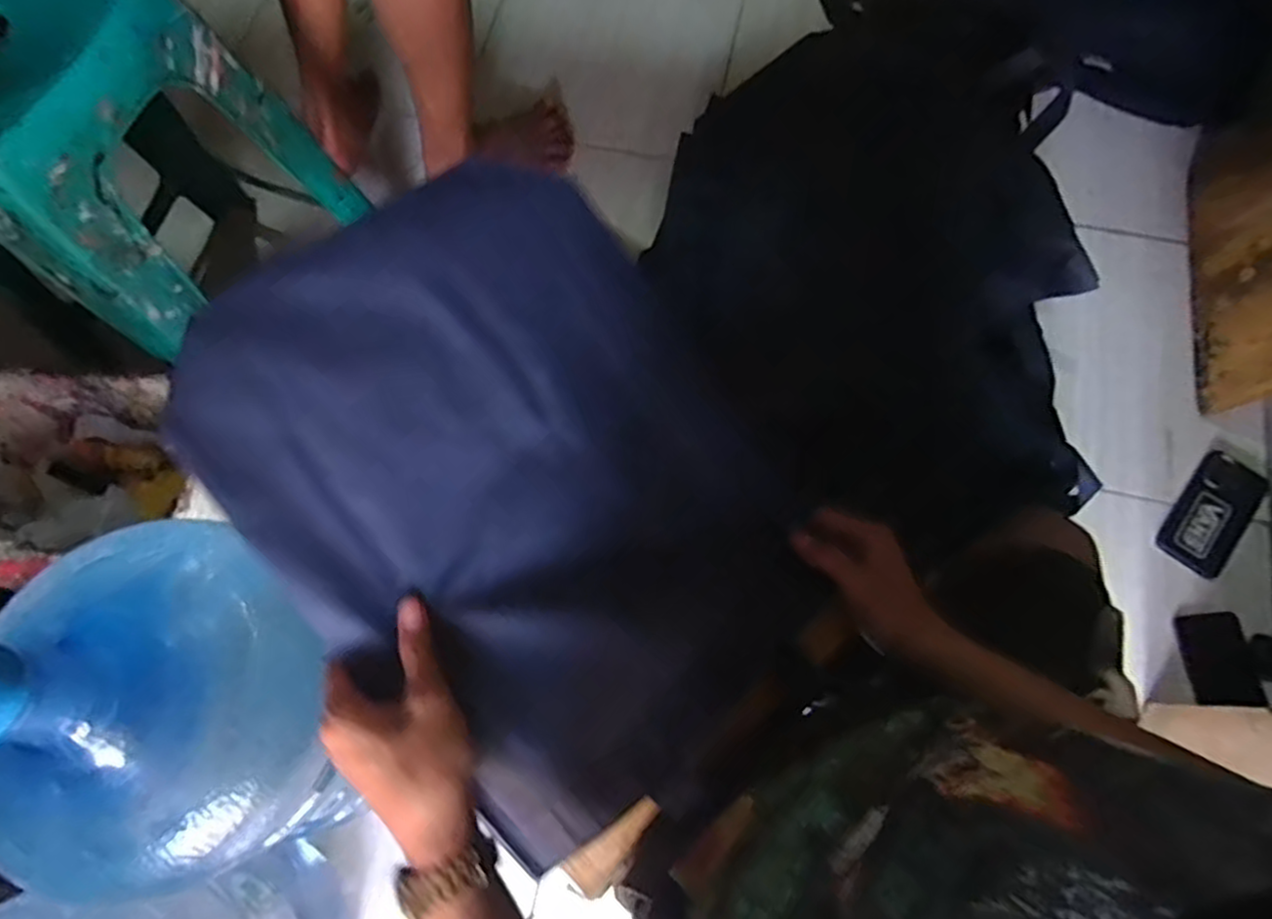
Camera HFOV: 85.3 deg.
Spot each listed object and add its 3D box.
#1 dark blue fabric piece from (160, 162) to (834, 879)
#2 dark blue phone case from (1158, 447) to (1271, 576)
[{"bbox_3d":[-0.064,0.018,0.444,0.295,0.035,0.384,-40,99,-16],"label":"dark blue fabric piece"},{"bbox_3d":[0.716,0.068,0.856,0.074,0.010,0.153,37,81,17],"label":"dark blue phone case"}]

